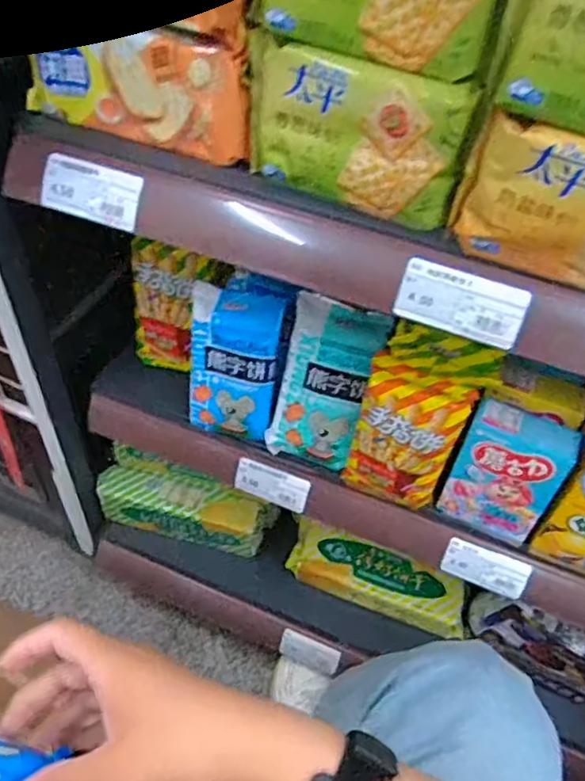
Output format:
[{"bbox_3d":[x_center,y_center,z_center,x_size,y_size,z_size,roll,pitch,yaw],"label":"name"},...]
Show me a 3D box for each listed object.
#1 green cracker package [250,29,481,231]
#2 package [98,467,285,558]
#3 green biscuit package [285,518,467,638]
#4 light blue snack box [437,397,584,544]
[{"bbox_3d":[0.035,-0.160,0.391,0.142,0.084,0.022,23,52,14],"label":"green cracker package"},{"bbox_3d":[-0.147,0.166,0.871,0.236,0.081,0.055,13,50,5],"label":"package"},{"bbox_3d":[0.115,0.249,0.843,0.238,0.040,0.074,19,51,10],"label":"green biscuit package"},{"bbox_3d":[0.196,0.072,0.574,0.087,0.128,0.053,22,52,13],"label":"light blue snack box"}]

